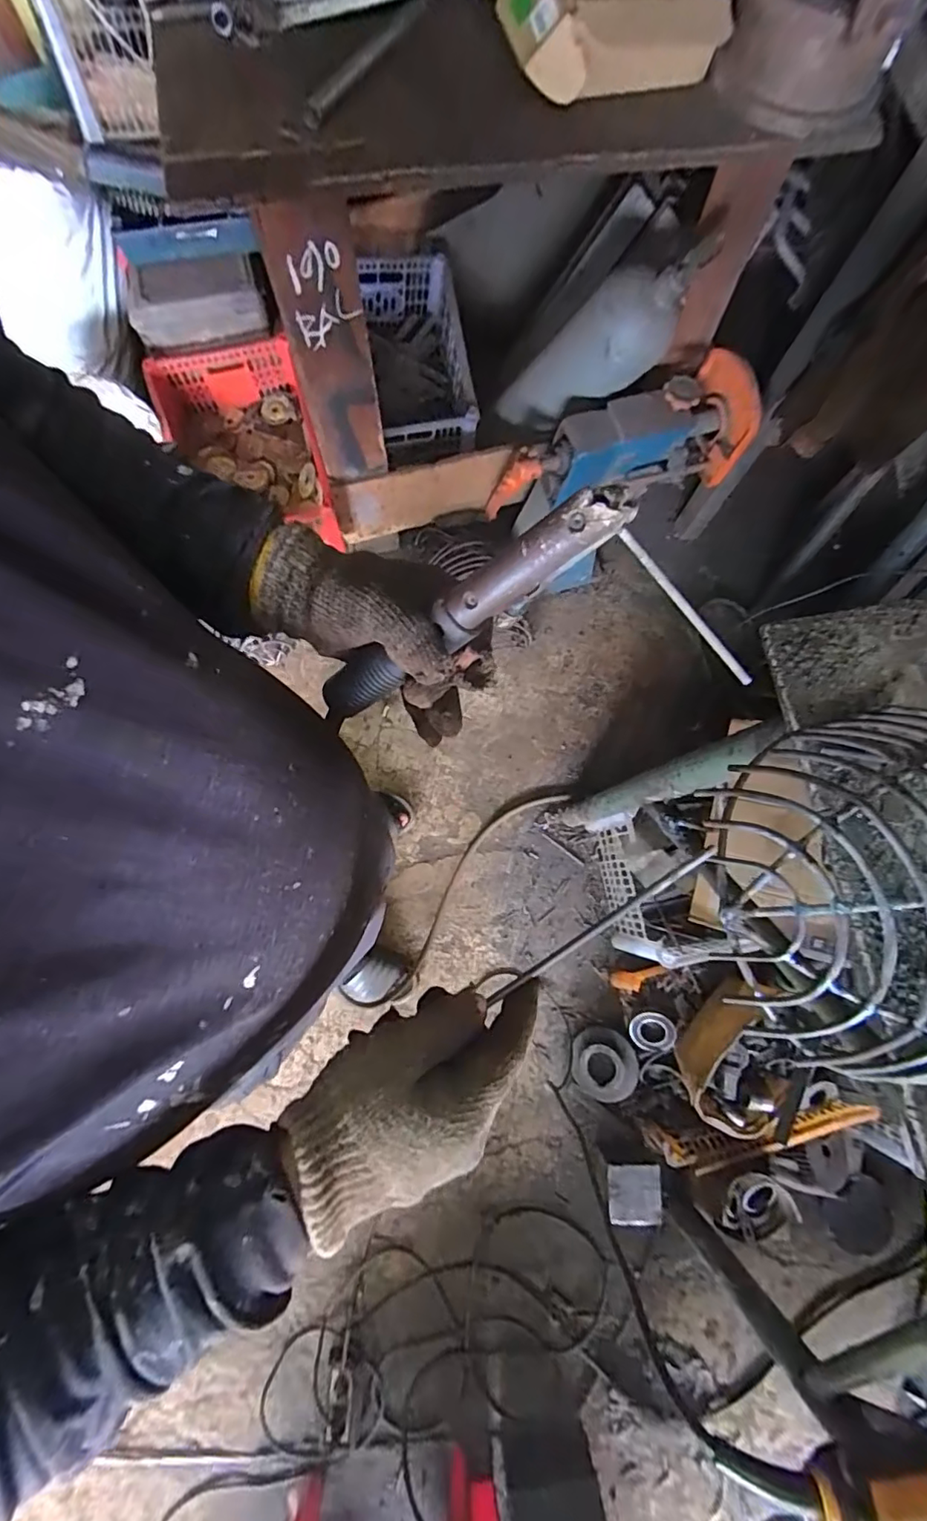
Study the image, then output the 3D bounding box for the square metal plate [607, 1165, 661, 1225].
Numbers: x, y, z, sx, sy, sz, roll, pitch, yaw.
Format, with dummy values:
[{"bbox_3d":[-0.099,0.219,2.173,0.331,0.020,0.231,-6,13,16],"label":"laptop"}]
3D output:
[{"bbox_3d":[0.323,0.821,1.053,0.100,0.010,0.093,-7,65,8],"label":"square metal plate"}]

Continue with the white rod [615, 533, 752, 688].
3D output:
[{"bbox_3d":[0.110,-0.076,0.276,0.006,0.007,0.096,-41,92,-8],"label":"white rod"}]

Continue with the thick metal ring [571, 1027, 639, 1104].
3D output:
[{"bbox_3d":[0.289,0.622,1.142,0.129,0.042,0.129,2,79,27],"label":"thick metal ring"}]

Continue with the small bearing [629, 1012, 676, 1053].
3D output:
[{"bbox_3d":[0.383,0.550,1.131,0.088,0.014,0.087,3,104,12],"label":"small bearing"}]

